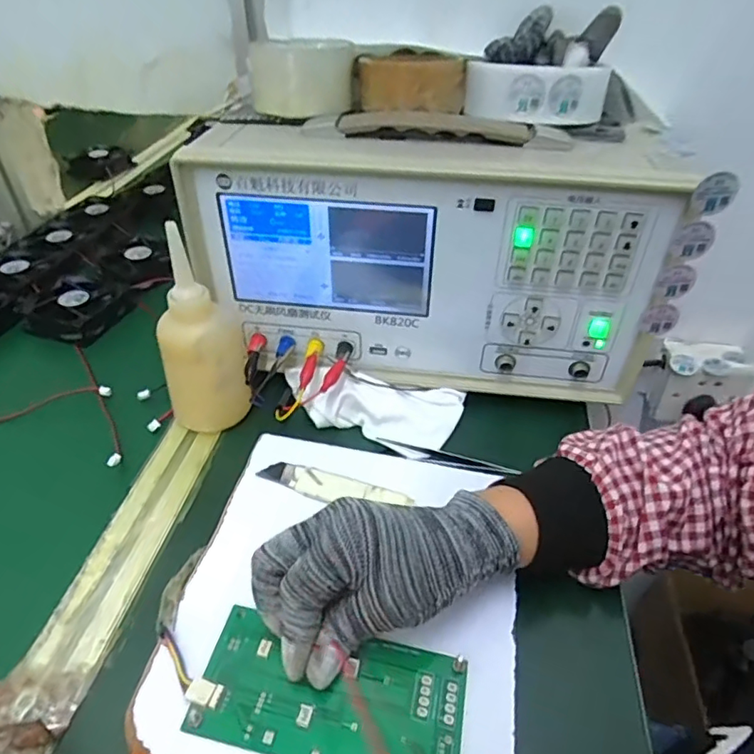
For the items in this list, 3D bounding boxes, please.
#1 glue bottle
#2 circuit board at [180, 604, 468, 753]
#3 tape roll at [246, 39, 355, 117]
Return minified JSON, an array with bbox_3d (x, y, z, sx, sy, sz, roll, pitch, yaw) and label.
[{"bbox_3d":[-0.135,-0.032,0.419,0.062,0.147,0.067,-10,43,-11],"label":"glue bottle"},{"bbox_3d":[-0.024,0.163,0.281,0.134,0.006,0.065,8,41,4],"label":"circuit board"},{"bbox_3d":[-0.061,-0.247,0.447,0.081,0.045,0.082,-7,43,-7],"label":"tape roll"}]

